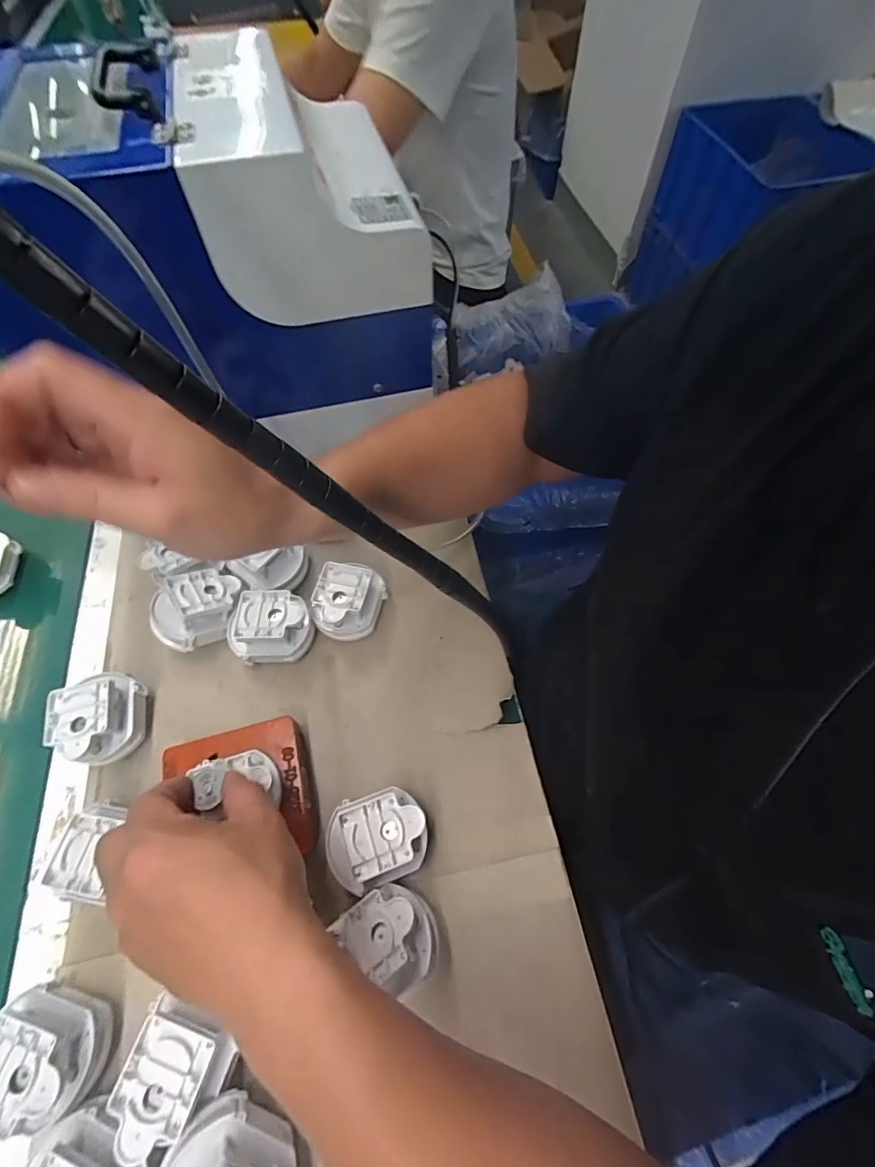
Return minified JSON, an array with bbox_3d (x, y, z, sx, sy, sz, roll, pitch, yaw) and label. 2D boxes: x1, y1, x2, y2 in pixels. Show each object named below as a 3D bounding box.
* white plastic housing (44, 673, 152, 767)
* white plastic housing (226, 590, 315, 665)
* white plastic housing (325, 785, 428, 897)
[{"bbox_3d":[-0.268,0.107,0.385,0.053,0.052,0.068,-13,63,-7],"label":"white plastic housing"},{"bbox_3d":[-0.142,0.039,0.421,0.068,0.048,0.058,-4,63,-2],"label":"white plastic housing"},{"bbox_3d":[-0.043,0.176,0.330,0.069,0.023,0.055,-19,64,-10],"label":"white plastic housing"}]

